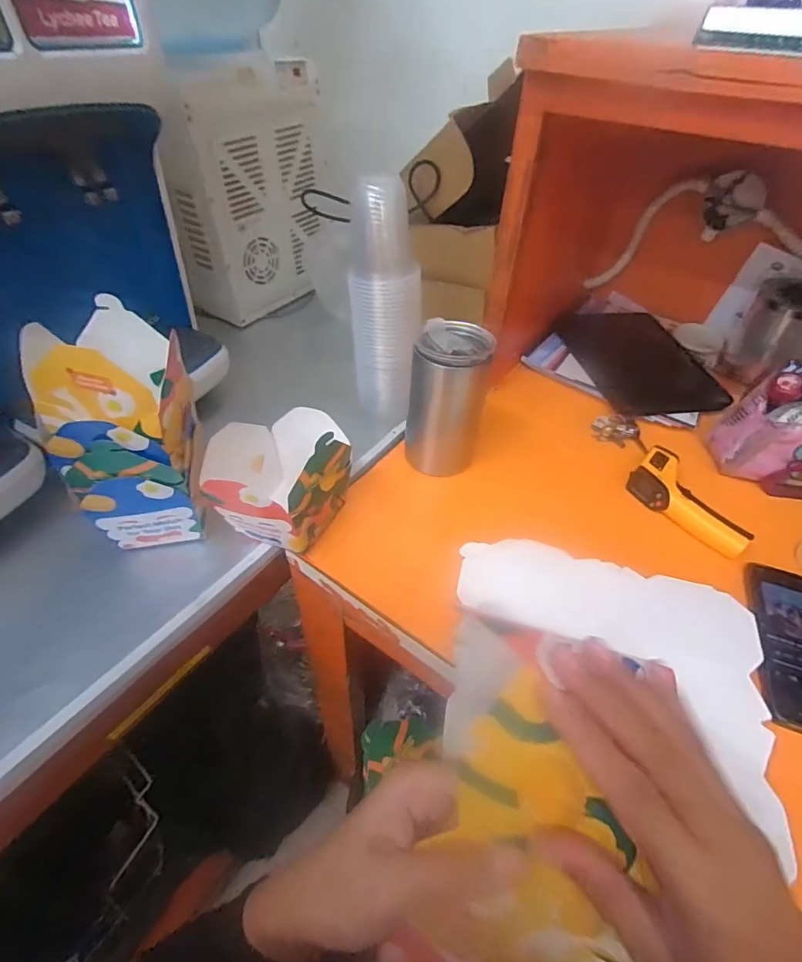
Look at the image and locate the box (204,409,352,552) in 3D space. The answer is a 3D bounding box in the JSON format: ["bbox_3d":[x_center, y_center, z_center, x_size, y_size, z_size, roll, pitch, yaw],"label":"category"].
[{"bbox_3d":[-0.126,0.002,0.478,0.107,0.113,0.116,25,50,20],"label":"box"}]

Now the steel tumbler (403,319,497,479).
[{"bbox_3d":[0.054,-0.088,0.544,0.081,0.160,0.075,18,48,14],"label":"steel tumbler"}]

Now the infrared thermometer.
[{"bbox_3d":[0.336,0.018,0.538,0.074,0.032,0.136,-31,55,-28],"label":"infrared thermometer"}]

